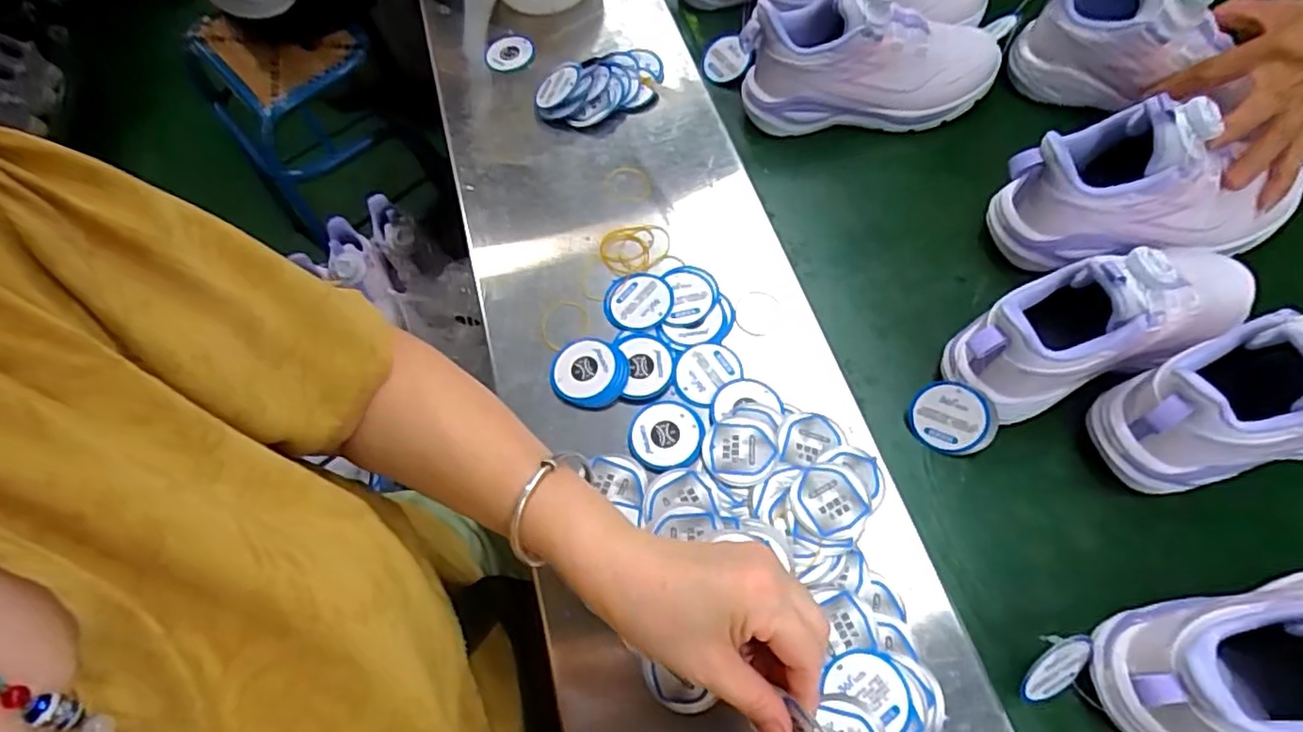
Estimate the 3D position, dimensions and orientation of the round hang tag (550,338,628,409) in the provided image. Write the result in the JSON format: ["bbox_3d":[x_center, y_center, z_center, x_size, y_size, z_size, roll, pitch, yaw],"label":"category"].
[{"bbox_3d":[-0.044,0.003,0.463,0.054,0.008,0.049,3,61,3],"label":"round hang tag"}]

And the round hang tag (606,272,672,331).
[{"bbox_3d":[-0.008,-0.049,0.488,0.047,0.005,0.049,0,61,1],"label":"round hang tag"}]

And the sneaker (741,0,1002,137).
[{"bbox_3d":[0.184,-0.262,0.540,0.199,0.114,0.074,1,66,3],"label":"sneaker"}]

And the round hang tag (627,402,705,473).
[{"bbox_3d":[0.010,0.047,0.440,0.050,0.006,0.050,0,61,1],"label":"round hang tag"}]

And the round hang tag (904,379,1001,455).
[{"bbox_3d":[0.203,0.035,0.445,0.054,0.049,0.007,12,17,29],"label":"round hang tag"}]

